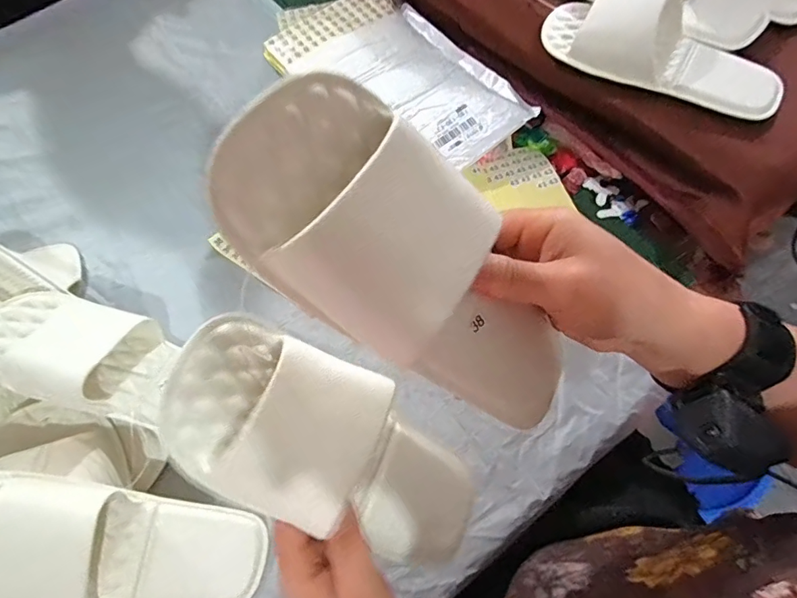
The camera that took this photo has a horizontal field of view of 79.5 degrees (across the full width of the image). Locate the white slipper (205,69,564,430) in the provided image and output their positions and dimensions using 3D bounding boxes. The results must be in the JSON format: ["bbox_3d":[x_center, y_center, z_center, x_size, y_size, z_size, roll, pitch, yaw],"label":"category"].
[{"bbox_3d":[0.020,-0.006,0.234,0.049,0.224,0.094,1,56,52],"label":"white slipper"}]

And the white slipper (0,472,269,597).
[{"bbox_3d":[-0.224,0.198,0.365,0.240,0.054,0.104,19,64,-25],"label":"white slipper"}]

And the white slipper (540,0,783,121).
[{"bbox_3d":[0.259,-0.255,0.464,0.235,0.067,0.095,26,70,13],"label":"white slipper"}]

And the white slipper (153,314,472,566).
[{"bbox_3d":[-0.032,0.096,0.294,0.221,0.049,0.092,39,68,-25],"label":"white slipper"}]

